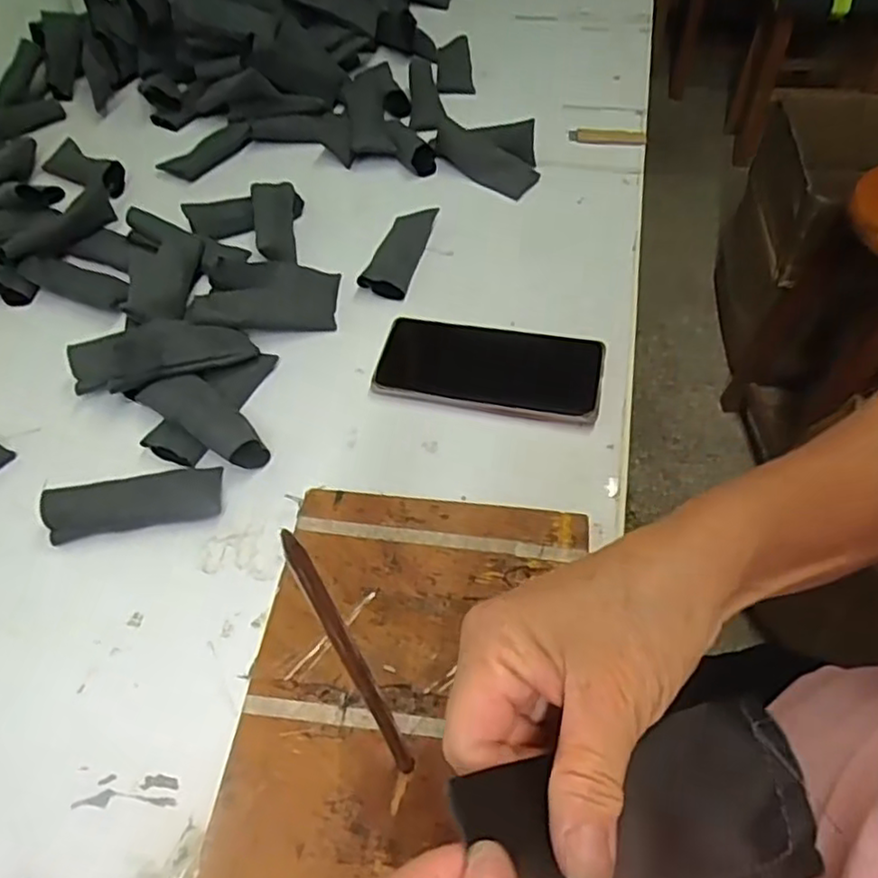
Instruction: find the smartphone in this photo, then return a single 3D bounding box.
[{"bbox_3d":[0.036,-0.051,0.494,0.161,0.010,0.080,8,54,9],"label":"smartphone"}]

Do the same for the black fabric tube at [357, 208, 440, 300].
[{"bbox_3d":[-0.033,-0.161,0.573,0.039,0.016,0.106,9,54,10],"label":"black fabric tube"}]

